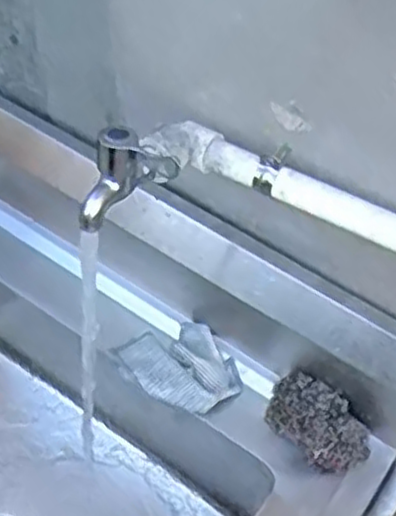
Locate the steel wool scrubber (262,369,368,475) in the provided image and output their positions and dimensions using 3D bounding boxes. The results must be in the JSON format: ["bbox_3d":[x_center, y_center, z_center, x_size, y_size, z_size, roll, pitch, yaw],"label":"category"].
[{"bbox_3d":[0.108,0.150,0.676,0.101,0.047,0.058,33,58,22],"label":"steel wool scrubber"}]

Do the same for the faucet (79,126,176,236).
[{"bbox_3d":[-0.053,-0.065,0.530,0.083,0.061,0.033,-34,60,-25],"label":"faucet"}]

